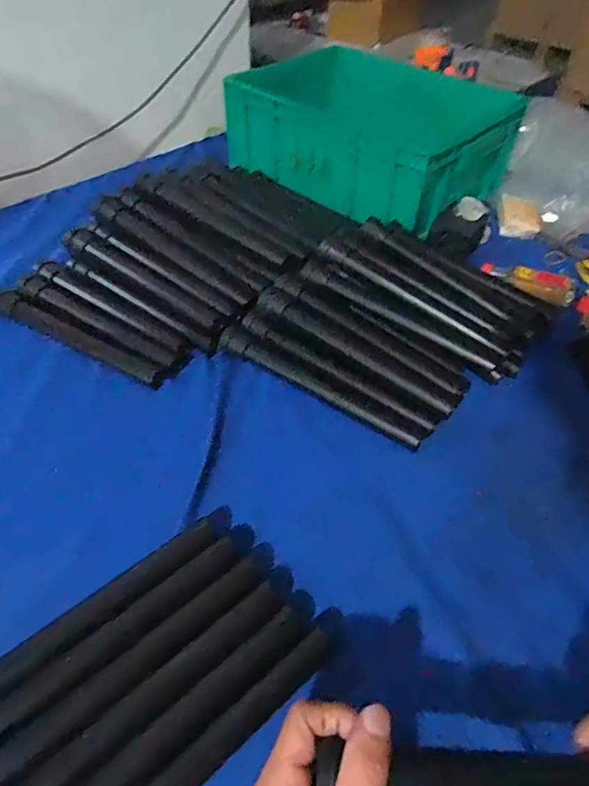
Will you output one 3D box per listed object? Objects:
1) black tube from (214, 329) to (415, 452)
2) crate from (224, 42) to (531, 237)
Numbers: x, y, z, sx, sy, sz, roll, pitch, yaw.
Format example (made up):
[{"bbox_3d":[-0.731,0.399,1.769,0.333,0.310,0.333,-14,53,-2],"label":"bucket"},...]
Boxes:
[{"bbox_3d":[0.021,-0.009,0.549,0.248,0.021,0.026,27,51,20],"label":"black tube"},{"bbox_3d":[0.137,-0.442,0.863,0.404,0.124,0.322,37,55,27],"label":"crate"}]

